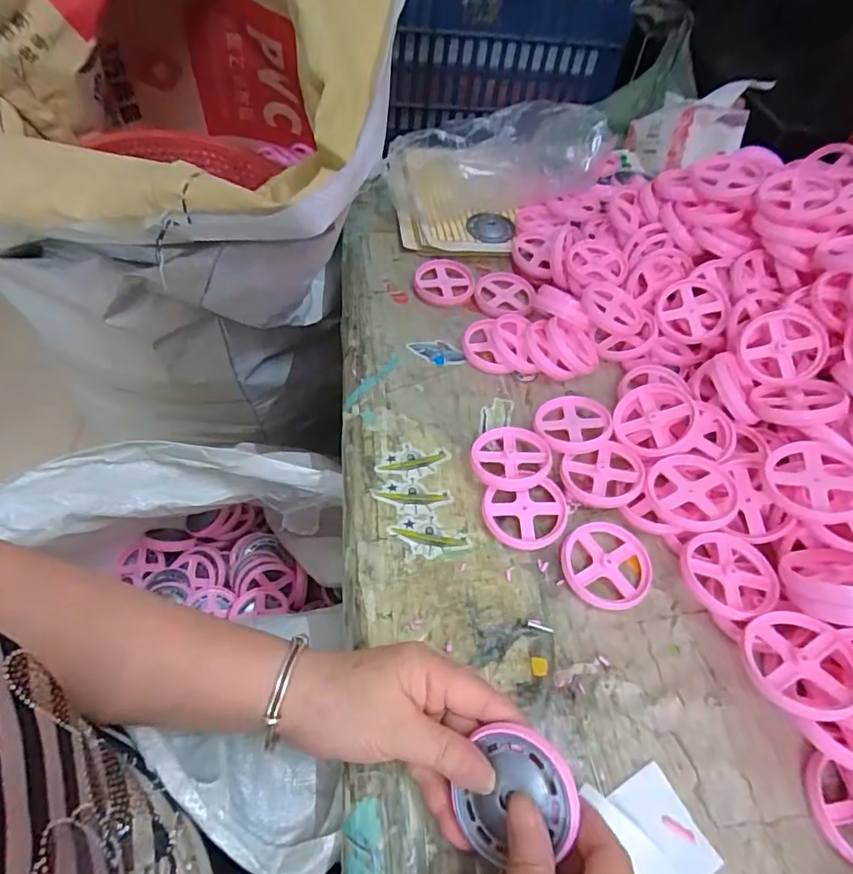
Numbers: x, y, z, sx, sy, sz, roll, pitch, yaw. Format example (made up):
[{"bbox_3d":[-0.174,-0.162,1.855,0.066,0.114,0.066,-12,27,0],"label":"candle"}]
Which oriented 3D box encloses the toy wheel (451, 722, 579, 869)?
[{"bbox_3d":[0.045,0.179,0.258,0.058,0.014,0.054,-21,66,16],"label":"toy wheel"}]

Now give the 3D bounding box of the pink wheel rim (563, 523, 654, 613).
[{"bbox_3d":[0.132,0.093,0.374,0.063,0.012,0.063,3,55,-4],"label":"pink wheel rim"}]

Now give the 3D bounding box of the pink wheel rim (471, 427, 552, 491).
[{"bbox_3d":[0.070,0.017,0.415,0.060,0.018,0.061,40,61,21],"label":"pink wheel rim"}]

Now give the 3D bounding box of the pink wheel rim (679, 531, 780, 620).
[{"bbox_3d":[0.219,0.097,0.360,0.066,0.018,0.061,-6,56,-10],"label":"pink wheel rim"}]

